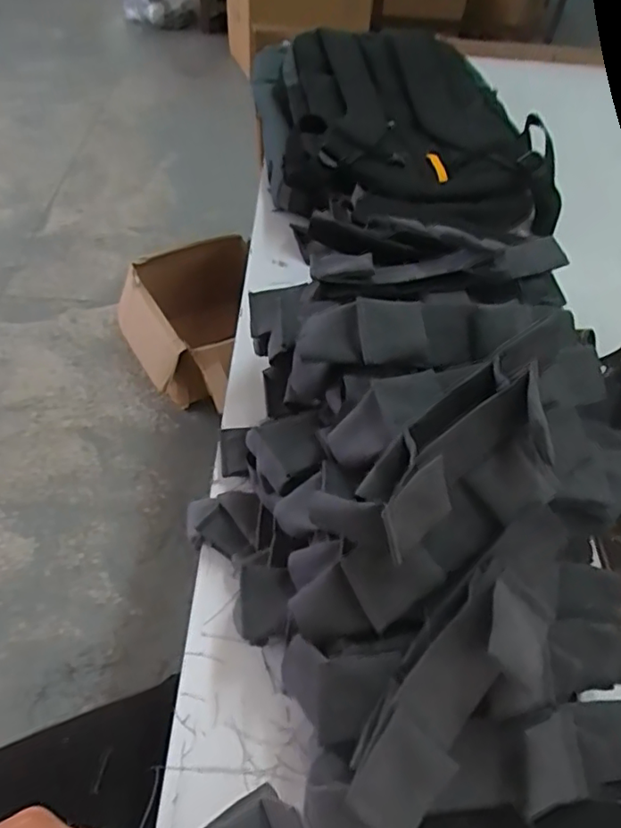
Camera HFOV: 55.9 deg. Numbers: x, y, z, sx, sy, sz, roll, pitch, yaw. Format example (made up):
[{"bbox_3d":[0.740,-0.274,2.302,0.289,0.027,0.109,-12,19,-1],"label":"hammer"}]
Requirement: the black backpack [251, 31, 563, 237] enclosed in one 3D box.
[{"bbox_3d":[0.110,-0.443,0.848,0.365,0.082,0.520,-3,51,-8],"label":"black backpack"}]

